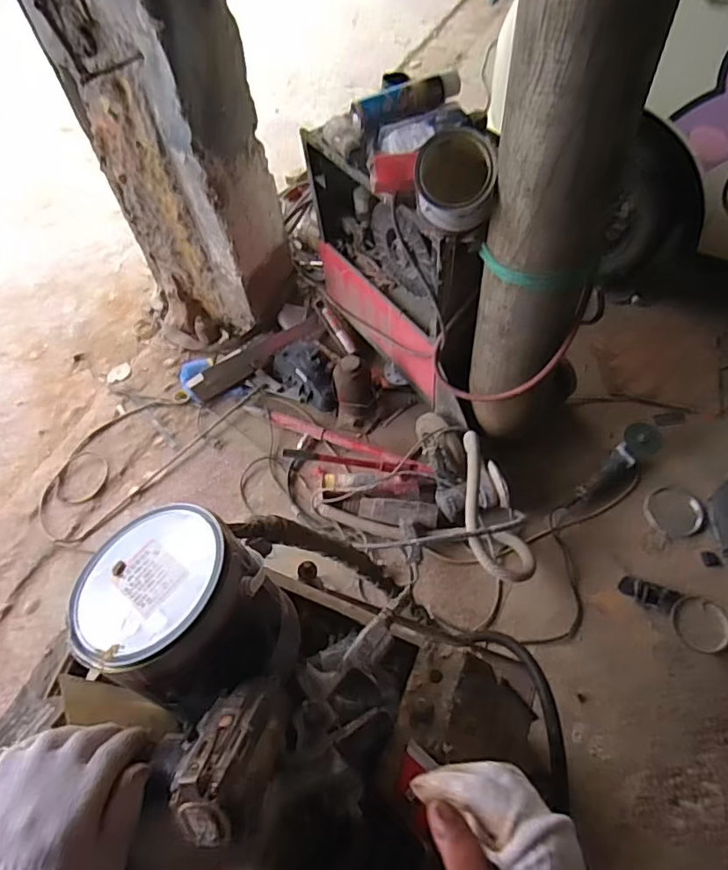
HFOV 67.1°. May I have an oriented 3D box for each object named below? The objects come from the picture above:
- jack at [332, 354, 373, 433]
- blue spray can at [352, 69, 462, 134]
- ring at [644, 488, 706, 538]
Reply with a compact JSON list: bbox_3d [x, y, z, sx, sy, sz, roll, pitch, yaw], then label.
[{"bbox_3d":[-0.033,-0.129,1.673,0.124,0.221,0.105,-6,58,1],"label":"jack"},{"bbox_3d":[0.112,-0.839,1.364,0.283,0.057,0.081,-25,60,-10],"label":"blue spray can"},{"bbox_3d":[0.853,0.211,1.508,0.152,0.034,0.133,9,60,10],"label":"ring"}]

